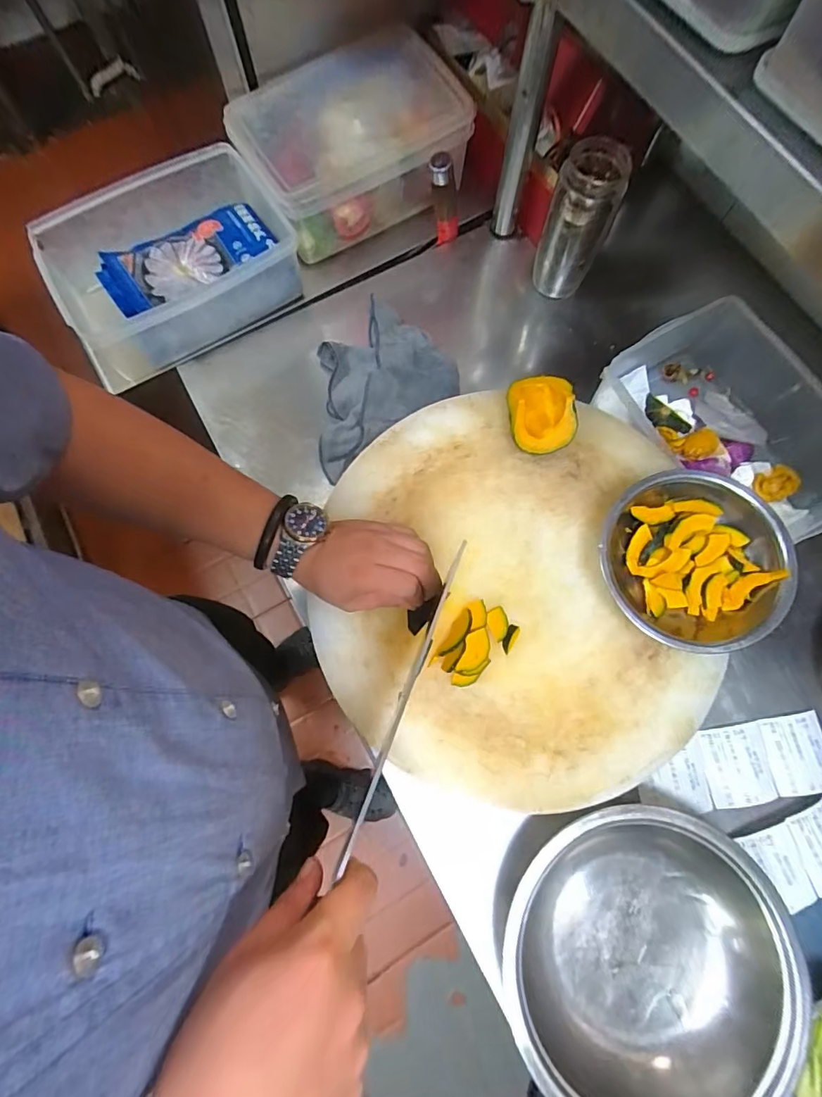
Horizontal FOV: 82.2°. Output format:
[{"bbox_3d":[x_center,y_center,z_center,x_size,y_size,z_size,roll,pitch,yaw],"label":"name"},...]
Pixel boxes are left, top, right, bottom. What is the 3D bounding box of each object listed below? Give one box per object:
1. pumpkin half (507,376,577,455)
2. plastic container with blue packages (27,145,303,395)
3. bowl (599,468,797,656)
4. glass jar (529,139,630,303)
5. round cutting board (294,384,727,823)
[{"bbox_3d":[0.129,-0.134,0.473,0.060,0.052,0.070,-9,75,-3],"label":"pumpkin half"},{"bbox_3d":[-0.295,-0.357,0.594,0.289,0.100,0.204,-23,76,-7],"label":"plastic container with blue packages"},{"bbox_3d":[0.261,0.012,0.446,0.155,0.064,0.160,0,74,-1],"label":"bowl"},{"bbox_3d":[0.206,-0.402,0.589,0.076,0.171,0.076,0,74,-1],"label":"glass jar"},{"bbox_3d":[0.089,0.038,0.457,0.350,0.036,0.380,0,74,-1],"label":"round cutting board"}]

